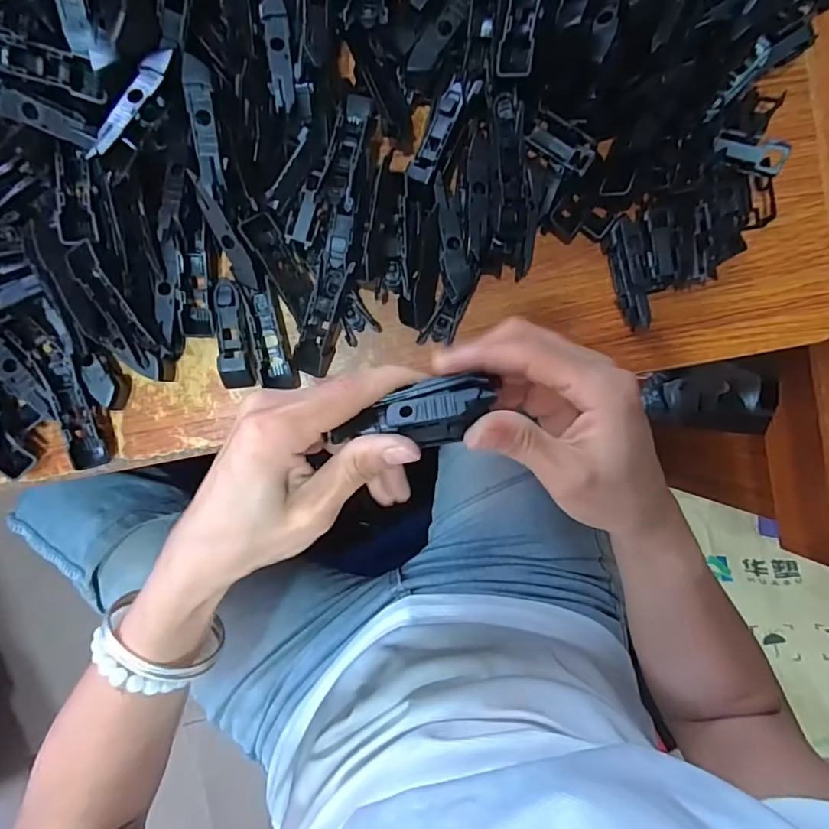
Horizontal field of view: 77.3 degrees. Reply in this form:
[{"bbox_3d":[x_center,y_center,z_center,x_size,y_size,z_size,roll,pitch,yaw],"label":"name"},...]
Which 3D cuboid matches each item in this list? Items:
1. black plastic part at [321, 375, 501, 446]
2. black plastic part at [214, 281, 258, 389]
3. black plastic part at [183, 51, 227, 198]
[{"bbox_3d":[0.000,0.002,0.226,0.073,0.015,0.028,-14,95,1],"label":"black plastic part"},{"bbox_3d":[-0.106,-0.046,0.302,0.018,0.014,0.061,-9,94,-4],"label":"black plastic part"},{"bbox_3d":[-0.104,-0.142,0.257,0.012,0.004,0.063,-7,102,-13],"label":"black plastic part"}]

